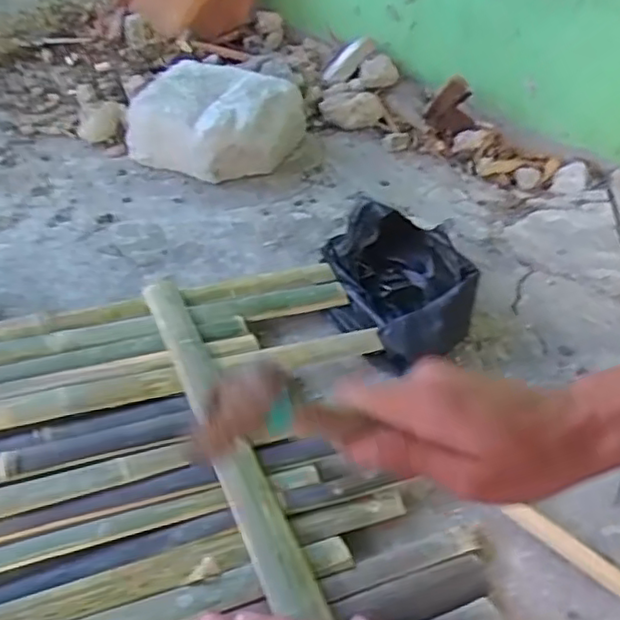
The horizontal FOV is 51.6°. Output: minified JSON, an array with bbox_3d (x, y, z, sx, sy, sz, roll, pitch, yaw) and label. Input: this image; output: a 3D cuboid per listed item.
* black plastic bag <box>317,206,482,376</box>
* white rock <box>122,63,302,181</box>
[{"bbox_3d":[0.099,-0.031,0.702,0.148,0.094,0.183,1,39,-5],"label":"black plastic bag"},{"bbox_3d":[-0.144,-0.296,1.012,0.240,0.100,0.196,18,43,17],"label":"white rock"}]

